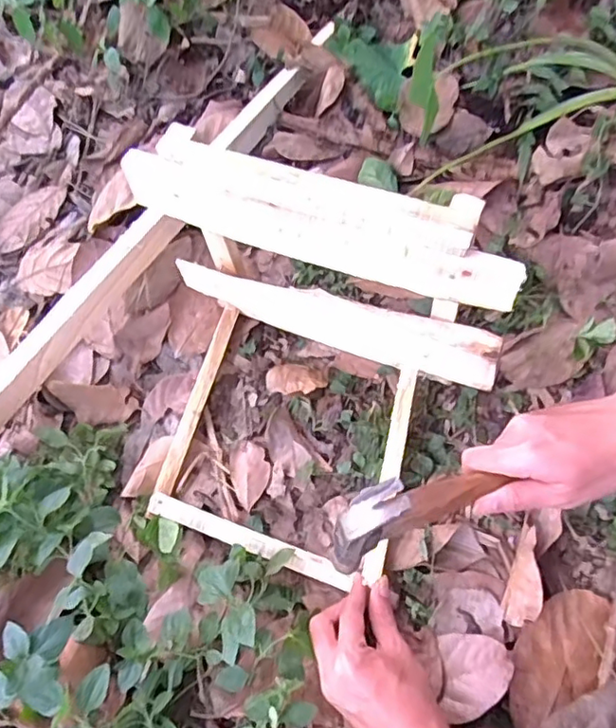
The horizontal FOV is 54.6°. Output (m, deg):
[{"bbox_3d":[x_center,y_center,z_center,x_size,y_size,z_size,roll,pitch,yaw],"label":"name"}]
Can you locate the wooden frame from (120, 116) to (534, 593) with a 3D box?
[{"bbox_3d":[-0.032,0.010,0.519,0.339,0.251,0.258,20,67,13],"label":"wooden frame"}]

